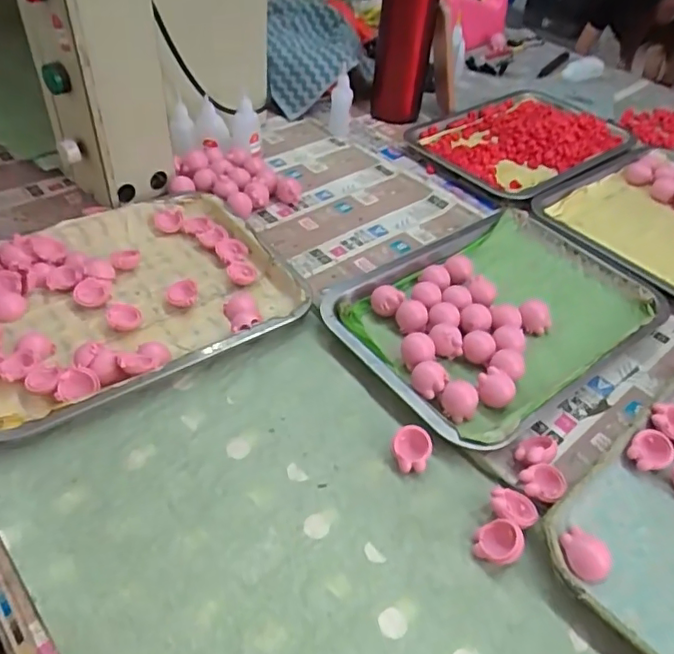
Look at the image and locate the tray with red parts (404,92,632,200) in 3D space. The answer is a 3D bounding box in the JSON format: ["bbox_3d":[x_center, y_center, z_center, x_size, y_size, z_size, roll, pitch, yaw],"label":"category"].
[{"bbox_3d":[0.281,-0.279,0.818,0.309,0.026,0.214,-28,53,-28],"label":"tray with red parts"}]

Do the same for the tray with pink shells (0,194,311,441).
[{"bbox_3d":[-0.200,-0.031,0.516,0.295,0.030,0.234,-26,52,-27],"label":"tray with pink shells"}]

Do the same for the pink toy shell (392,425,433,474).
[{"bbox_3d":[0.056,0.093,0.424,0.028,0.020,0.032,15,46,11],"label":"pink toy shell"}]

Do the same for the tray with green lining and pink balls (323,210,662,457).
[{"bbox_3d":[0.154,-0.018,0.536,0.294,0.029,0.205,-27,52,-27],"label":"tray with green lining and pink balls"}]

